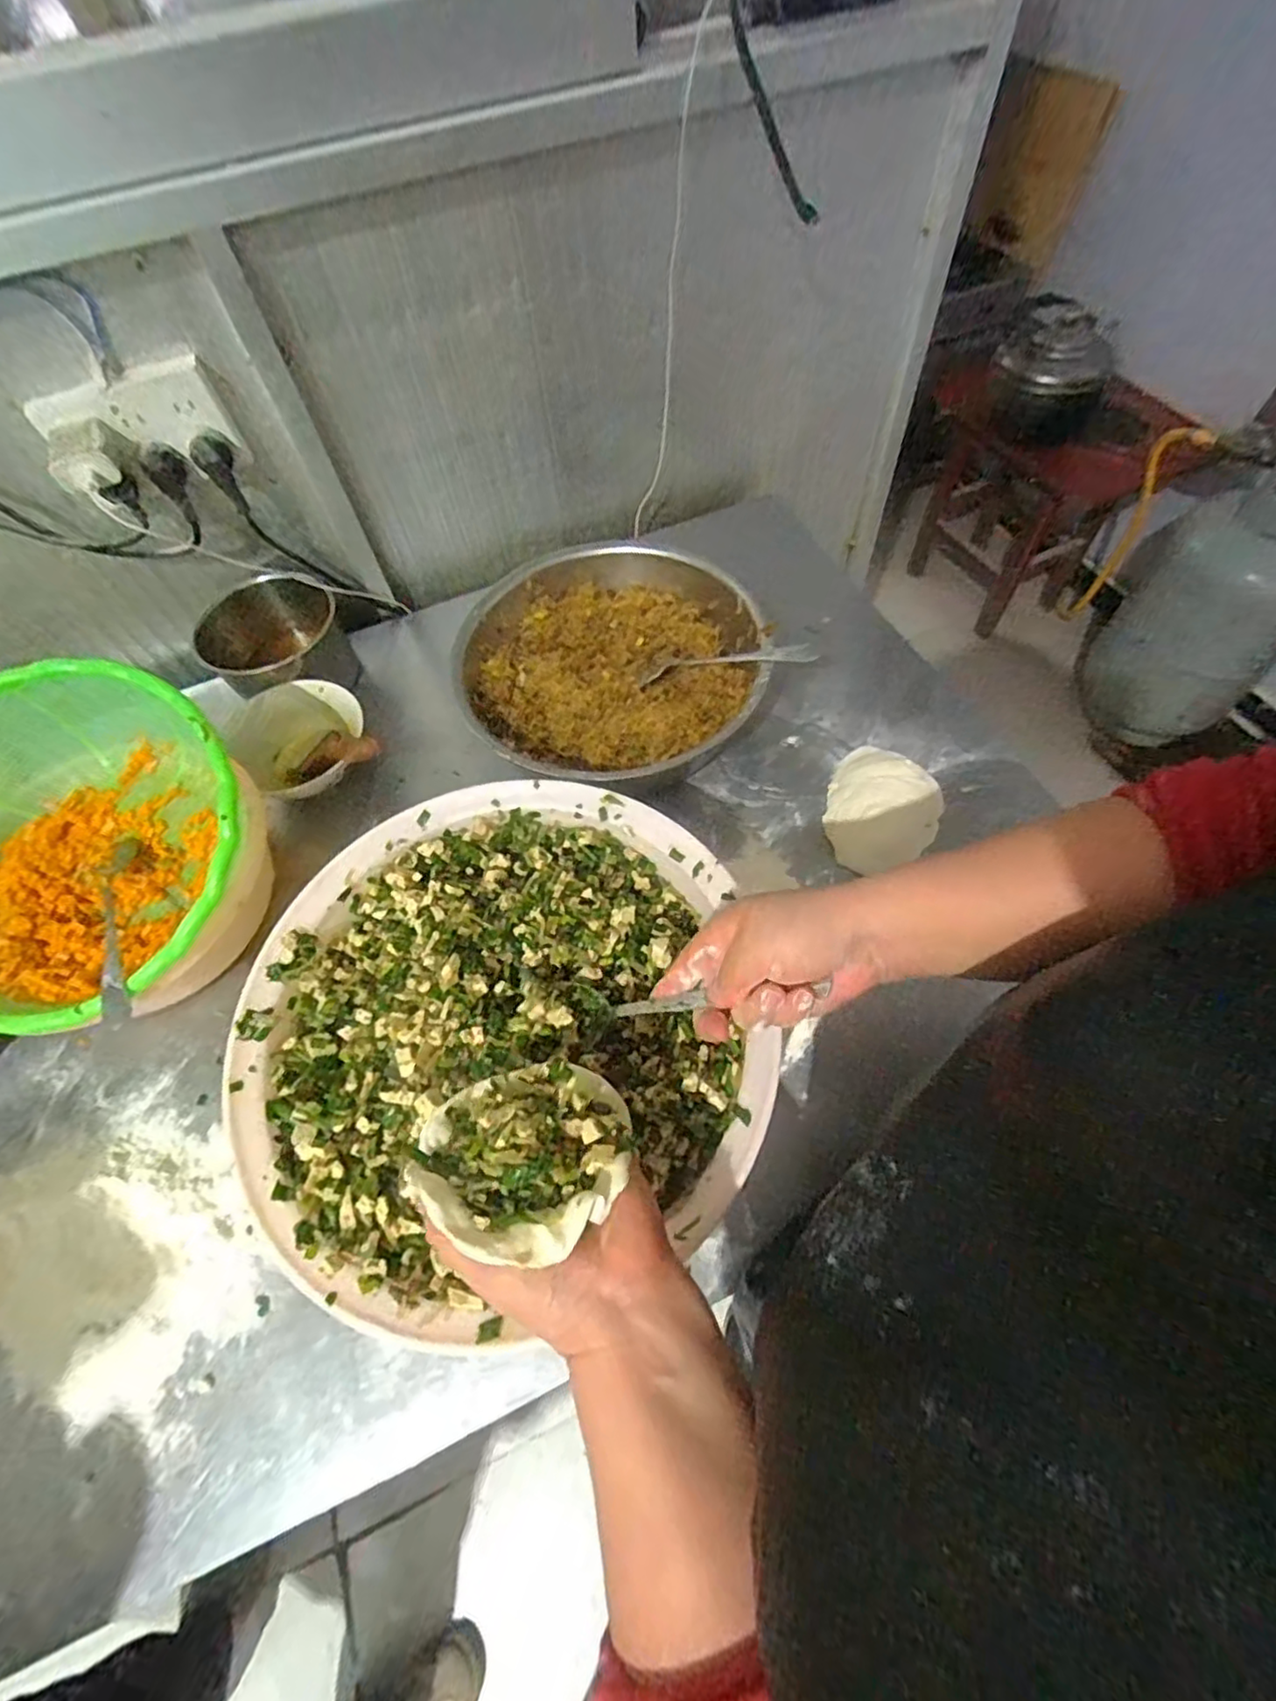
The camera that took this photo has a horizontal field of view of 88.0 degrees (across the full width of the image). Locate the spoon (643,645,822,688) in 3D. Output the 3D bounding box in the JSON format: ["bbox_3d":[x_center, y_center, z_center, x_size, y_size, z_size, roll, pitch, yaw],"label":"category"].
[{"bbox_3d":[0.084,-0.181,0.635,0.176,0.017,0.033,2,61,30],"label":"spoon"}]

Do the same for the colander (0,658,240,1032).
[{"bbox_3d":[-0.463,-0.006,0.558,0.300,0.115,0.285,8,82,6],"label":"colander"}]

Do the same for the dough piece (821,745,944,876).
[{"bbox_3d":[0.231,-0.041,0.621,0.101,0.045,0.132,24,65,17],"label":"dough piece"}]

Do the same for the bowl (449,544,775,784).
[{"bbox_3d":[-0.027,-0.172,0.661,0.287,0.096,0.282,-2,60,3],"label":"bowl"}]

